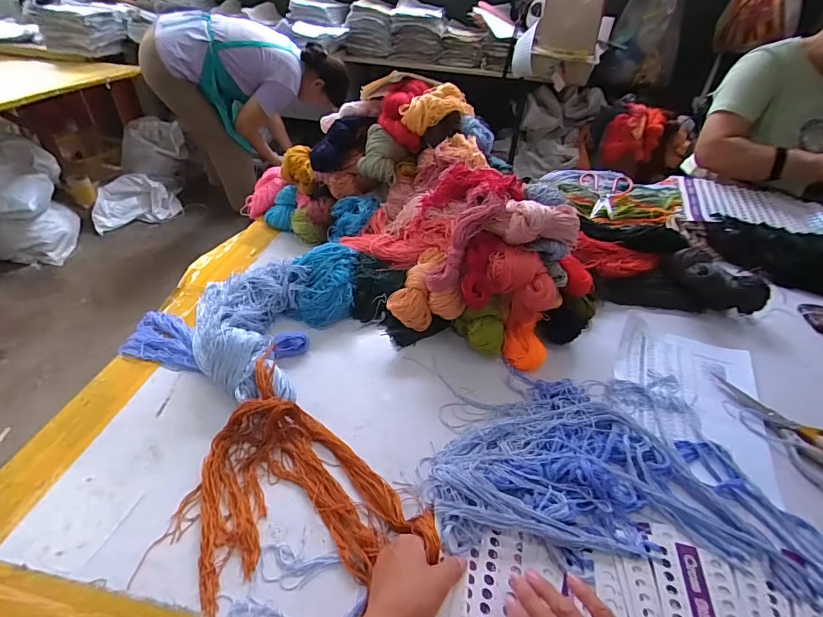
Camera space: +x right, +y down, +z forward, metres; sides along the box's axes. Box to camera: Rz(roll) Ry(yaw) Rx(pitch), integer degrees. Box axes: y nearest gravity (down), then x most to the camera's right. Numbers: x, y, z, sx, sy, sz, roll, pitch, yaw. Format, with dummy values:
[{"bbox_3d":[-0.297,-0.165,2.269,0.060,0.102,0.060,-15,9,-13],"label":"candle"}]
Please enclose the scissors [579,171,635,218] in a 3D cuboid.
[{"bbox_3d":[0.520,-0.314,1.163,0.136,0.017,0.255,20,43,19],"label":"scissors"}]

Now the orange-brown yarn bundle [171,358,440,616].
[{"bbox_3d":[-0.147,0.230,0.490,0.323,0.061,0.209,34,55,27],"label":"orange-brown yarn bundle"}]

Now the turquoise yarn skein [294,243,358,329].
[{"bbox_3d":[-0.156,-0.046,0.775,0.106,0.093,0.141,2,40,0],"label":"turquoise yarn skein"}]

